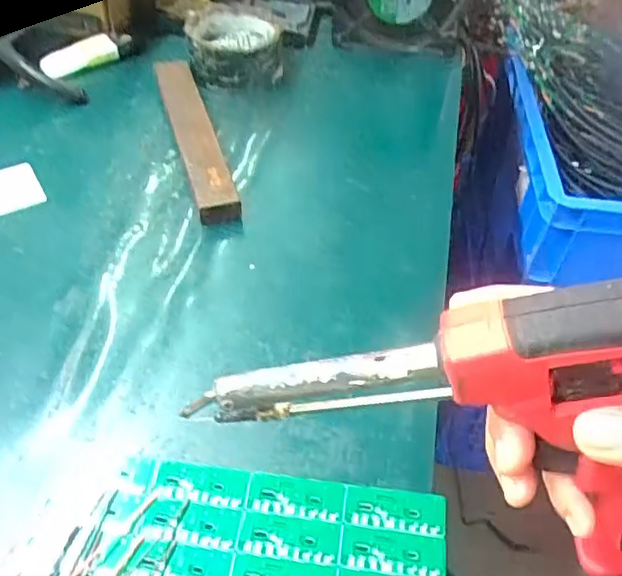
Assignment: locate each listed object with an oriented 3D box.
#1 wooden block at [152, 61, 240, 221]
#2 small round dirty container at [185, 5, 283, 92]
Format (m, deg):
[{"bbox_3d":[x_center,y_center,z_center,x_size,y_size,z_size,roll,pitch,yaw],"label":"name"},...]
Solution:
[{"bbox_3d":[-0.093,-0.122,0.509,0.029,0.020,0.199,-12,49,-14],"label":"wooden block"},{"bbox_3d":[-0.068,-0.215,0.579,0.085,0.043,0.099,-11,49,-14],"label":"small round dirty container"}]

